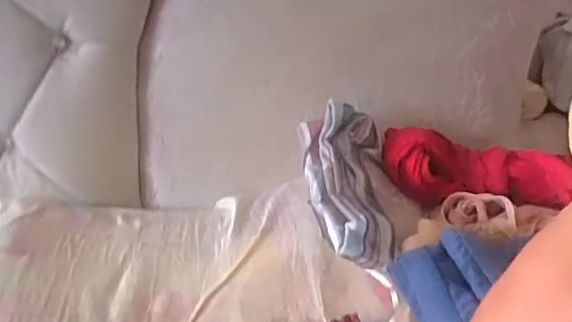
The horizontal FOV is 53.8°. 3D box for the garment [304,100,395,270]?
[{"bbox_3d":[0.077,0.027,0.681,0.093,0.059,0.226,1,48,-4],"label":"garment"}]

